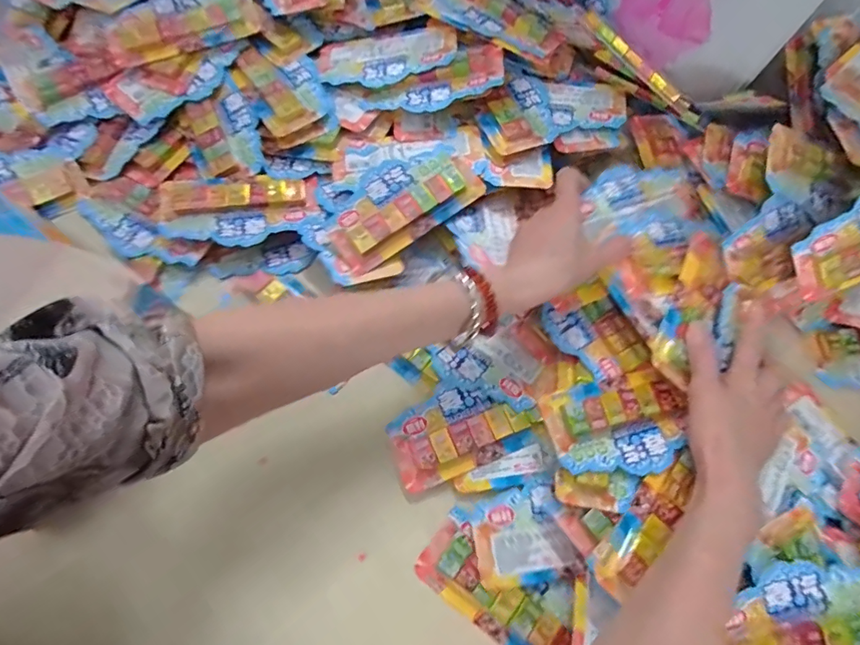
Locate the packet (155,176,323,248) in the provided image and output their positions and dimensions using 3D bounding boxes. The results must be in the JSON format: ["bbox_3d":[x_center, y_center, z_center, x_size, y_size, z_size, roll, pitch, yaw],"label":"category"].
[{"bbox_3d":[-0.184,-0.109,0.440,0.147,0.015,0.071,-4,71,-4],"label":"packet"}]

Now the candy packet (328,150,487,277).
[{"bbox_3d":[-0.026,-0.112,0.427,0.144,0.018,0.073,-34,75,-13],"label":"candy packet"}]

